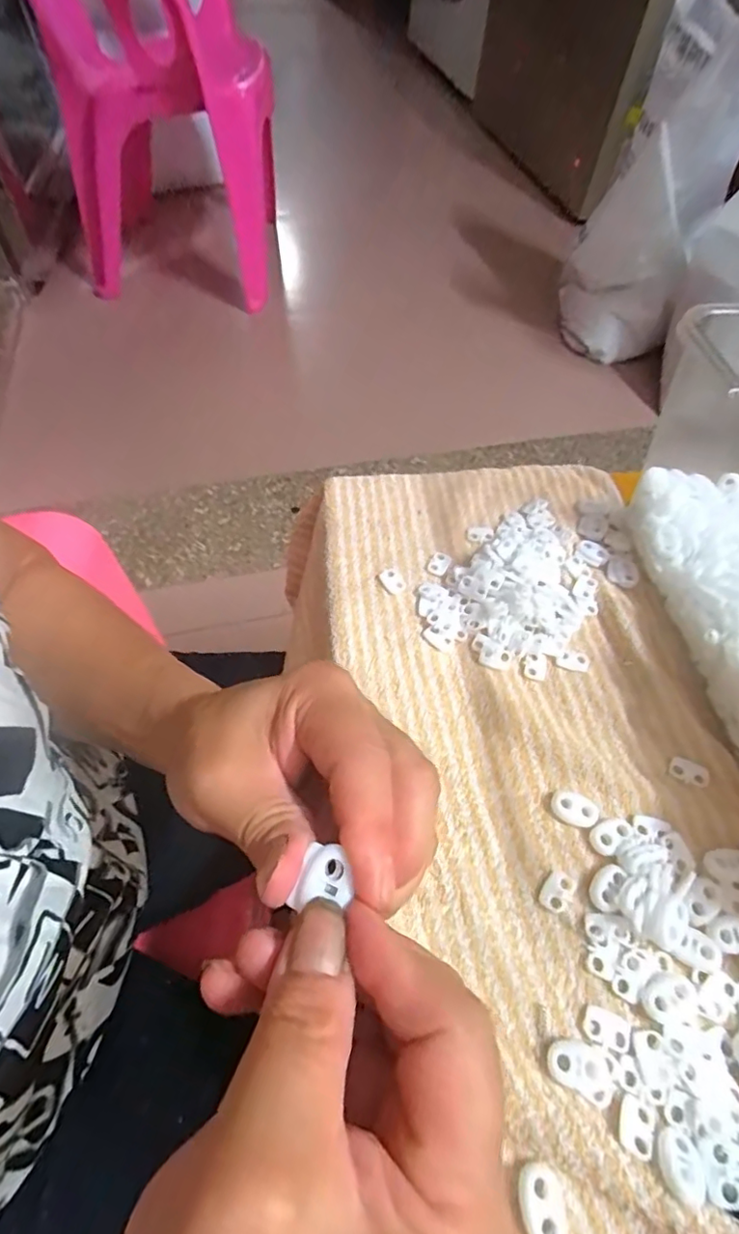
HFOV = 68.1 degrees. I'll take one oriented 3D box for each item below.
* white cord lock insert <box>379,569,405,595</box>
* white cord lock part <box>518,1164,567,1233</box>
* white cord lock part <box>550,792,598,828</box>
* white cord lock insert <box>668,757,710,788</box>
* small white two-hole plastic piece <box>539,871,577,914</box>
[{"bbox_3d":[0.015,-0.024,0.356,0.013,0.004,0.020,-29,63,-20],"label":"white cord lock insert"},{"bbox_3d":[0.062,0.214,0.198,0.016,0.007,0.023,-2,57,-4],"label":"white cord lock part"},{"bbox_3d":[0.103,0.097,0.276,0.023,0.007,0.014,21,58,11],"label":"white cord lock part"},{"bbox_3d":[0.170,0.082,0.290,0.019,0.004,0.012,22,59,12],"label":"white cord lock insert"},{"bbox_3d":[0.088,0.129,0.256,0.013,0.004,0.018,32,61,17],"label":"small white two-hole plastic piece"}]

